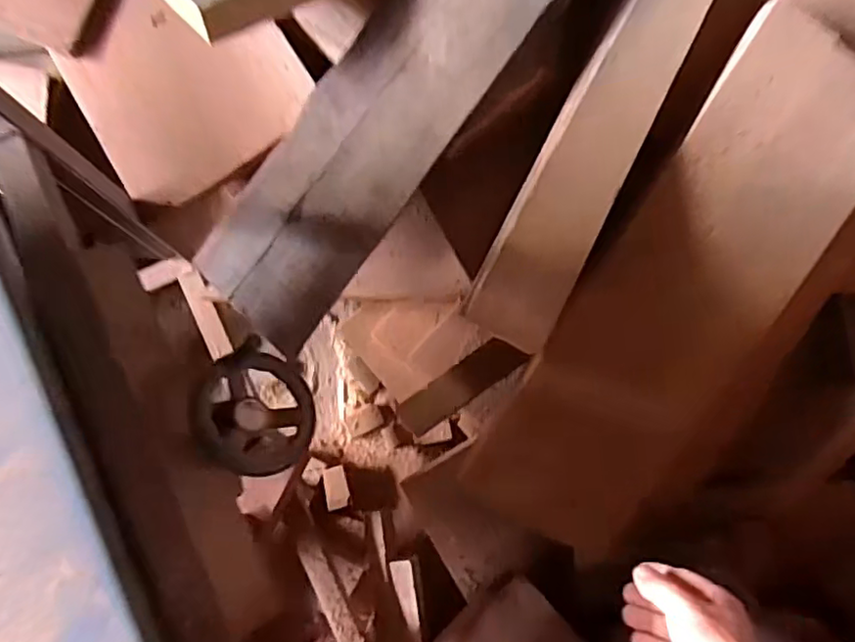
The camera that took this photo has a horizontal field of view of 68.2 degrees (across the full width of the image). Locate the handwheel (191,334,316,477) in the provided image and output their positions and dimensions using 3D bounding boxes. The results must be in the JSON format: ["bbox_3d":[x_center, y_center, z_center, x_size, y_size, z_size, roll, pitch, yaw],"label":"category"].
[{"bbox_3d":[-0.162,0.087,0.597,0.120,0.045,0.111,46,68,-21],"label":"handwheel"}]

